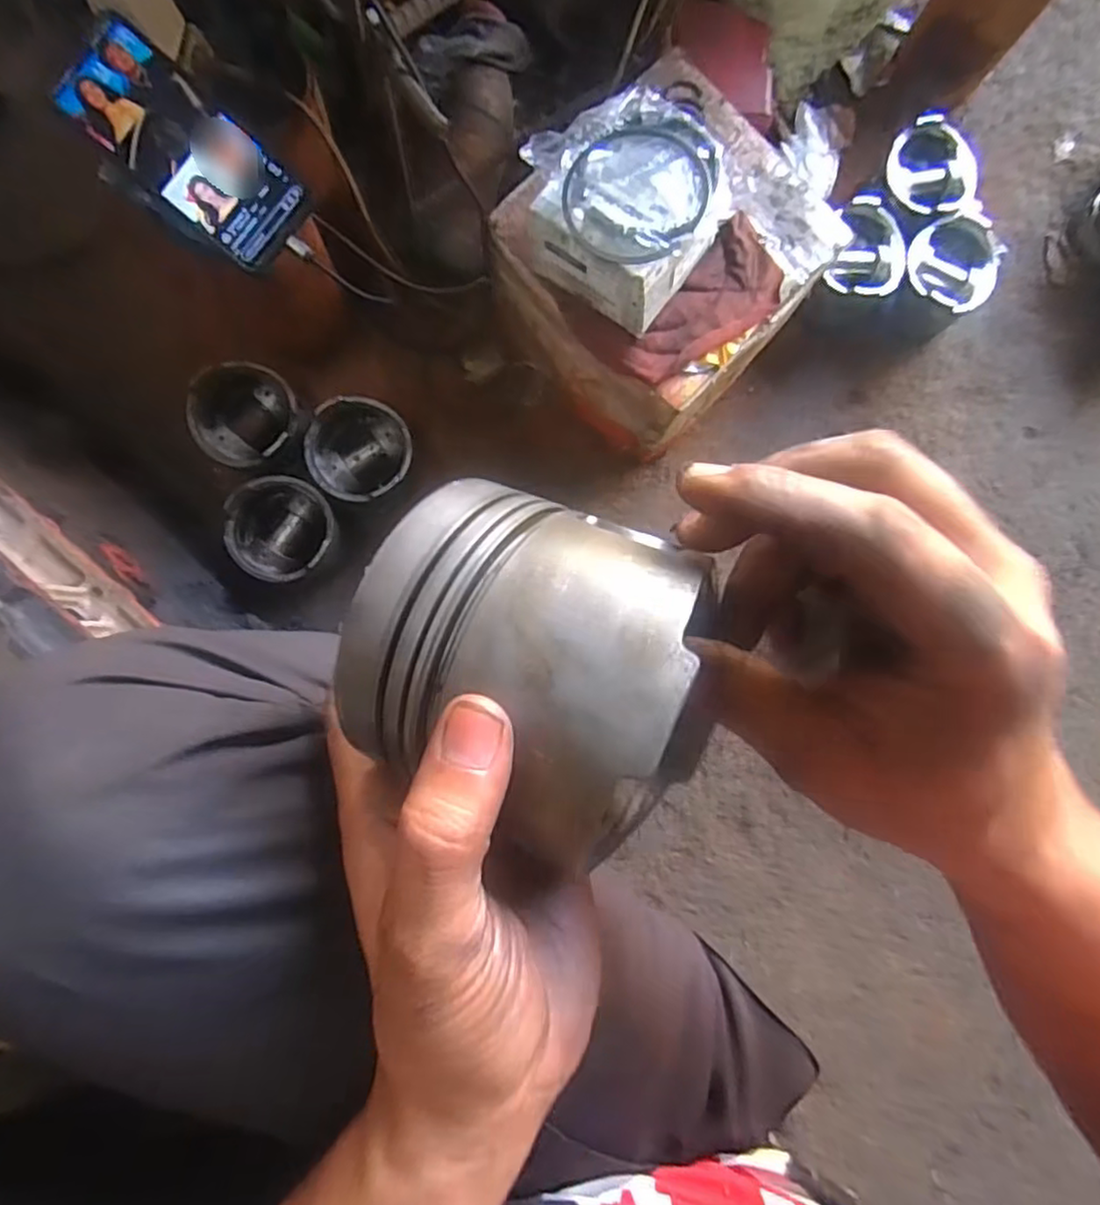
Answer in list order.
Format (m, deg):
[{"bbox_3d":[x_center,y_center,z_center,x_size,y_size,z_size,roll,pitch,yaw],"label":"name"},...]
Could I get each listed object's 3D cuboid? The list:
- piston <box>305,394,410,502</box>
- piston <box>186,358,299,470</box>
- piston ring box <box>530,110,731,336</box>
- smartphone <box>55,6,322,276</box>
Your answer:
[{"bbox_3d":[-0.176,-0.138,0.637,0.090,0.072,0.089,0,87,-4],"label":"piston"},{"bbox_3d":[-0.277,-0.167,0.612,0.091,0.053,0.090,0,87,-4],"label":"piston"},{"bbox_3d":[0.060,-0.284,0.477,0.115,0.069,0.119,37,85,-1],"label":"piston ring box"},{"bbox_3d":[-0.251,-0.311,0.459,0.160,0.015,0.073,40,84,-16],"label":"smartphone"}]

